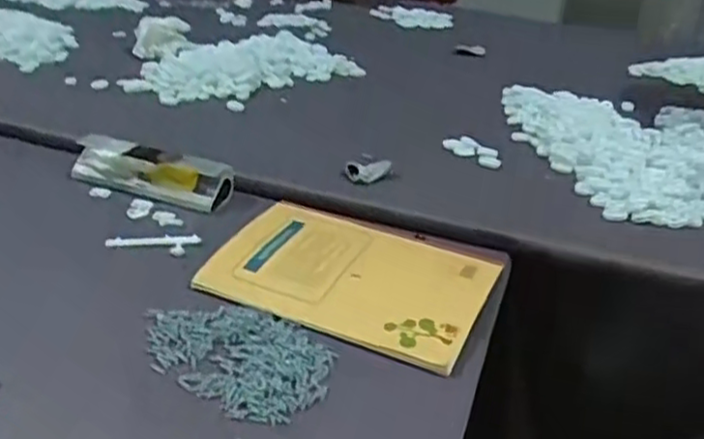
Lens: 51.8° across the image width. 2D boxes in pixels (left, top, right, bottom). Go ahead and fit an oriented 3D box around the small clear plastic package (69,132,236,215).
[{"bbox_3d":[-0.191,-0.047,0.679,0.156,0.036,0.048,14,30,16],"label":"small clear plastic package"}]

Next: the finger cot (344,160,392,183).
[{"bbox_3d":[0.017,-0.048,0.695,0.047,0.022,0.015,-8,23,23],"label":"finger cot"}]

